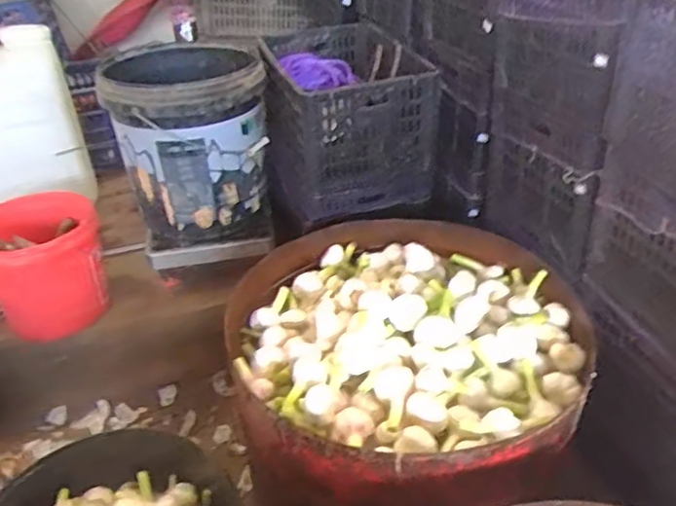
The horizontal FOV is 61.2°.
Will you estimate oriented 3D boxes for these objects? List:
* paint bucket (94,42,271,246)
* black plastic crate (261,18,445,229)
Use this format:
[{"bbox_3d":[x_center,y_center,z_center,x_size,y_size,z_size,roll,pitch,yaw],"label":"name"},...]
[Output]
[{"bbox_3d":[-0.321,-0.249,1.321,0.324,0.358,0.314,-7,34,-5],"label":"paint bucket"},{"bbox_3d":[0.016,-0.331,1.367,0.373,0.311,0.443,-10,34,-9],"label":"black plastic crate"}]

